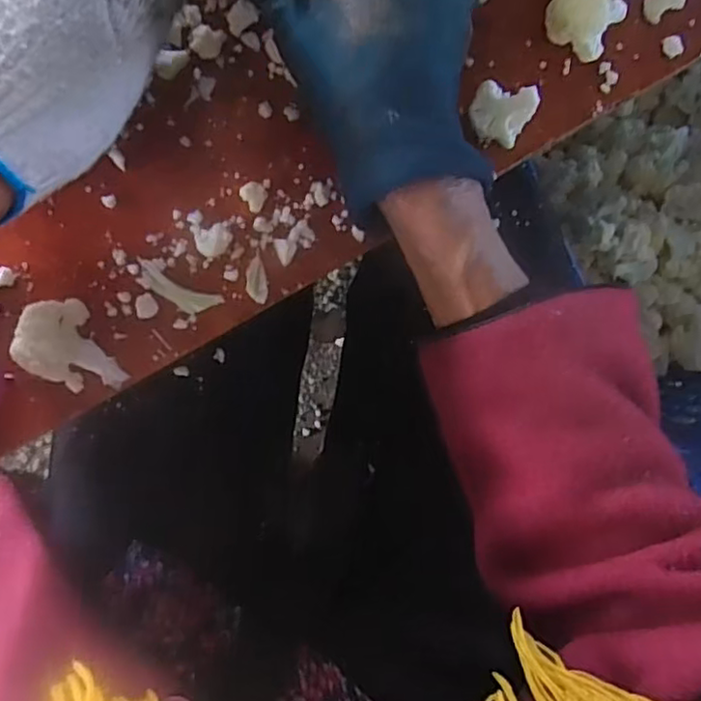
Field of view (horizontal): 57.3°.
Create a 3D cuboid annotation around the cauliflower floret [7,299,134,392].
[{"bbox_3d":[-0.130,0.001,0.292,0.033,0.018,0.049,-30,95,-6],"label":"cauliflower floret"}]

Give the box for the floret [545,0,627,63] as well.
[{"bbox_3d":[0.116,-0.171,0.318,0.041,0.031,0.043,0,92,-8],"label":"floret"}]

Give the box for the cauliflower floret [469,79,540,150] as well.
[{"bbox_3d":[0.073,-0.116,0.315,0.027,0.028,0.025,0,92,-8],"label":"cauliflower floret"}]

